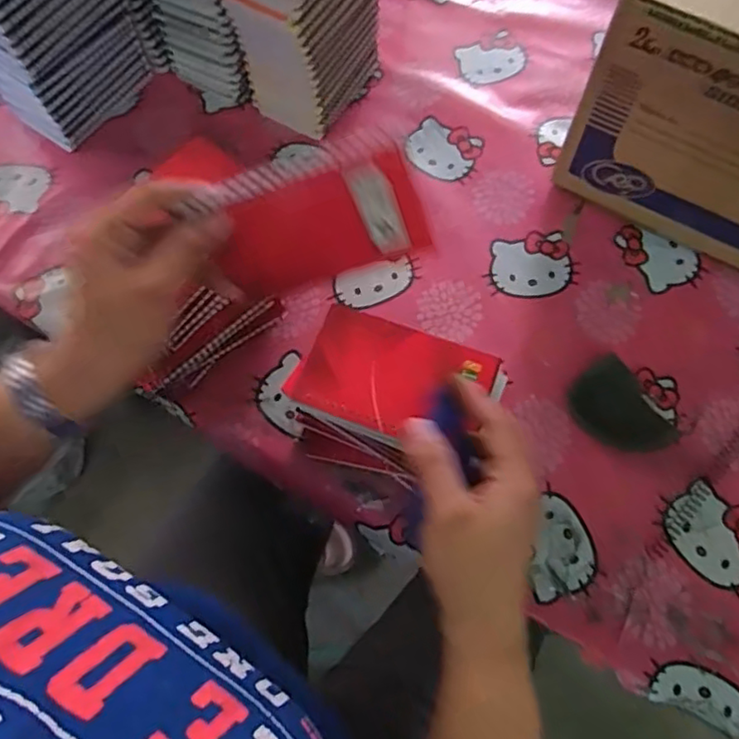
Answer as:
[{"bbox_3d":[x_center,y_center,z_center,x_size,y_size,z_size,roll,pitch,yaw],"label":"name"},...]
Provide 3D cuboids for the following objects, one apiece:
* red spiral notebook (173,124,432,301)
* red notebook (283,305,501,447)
[{"bbox_3d":[-0.032,-0.087,0.367,0.121,0.079,0.012,-17,45,11],"label":"red spiral notebook"},{"bbox_3d":[0.015,0.007,0.443,0.128,0.011,0.084,23,72,10],"label":"red notebook"}]

